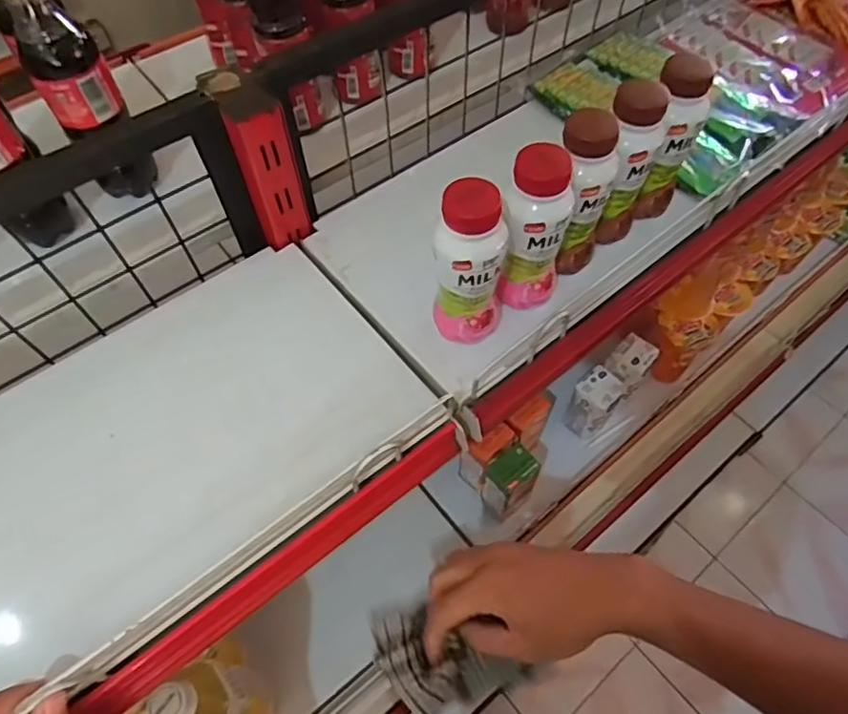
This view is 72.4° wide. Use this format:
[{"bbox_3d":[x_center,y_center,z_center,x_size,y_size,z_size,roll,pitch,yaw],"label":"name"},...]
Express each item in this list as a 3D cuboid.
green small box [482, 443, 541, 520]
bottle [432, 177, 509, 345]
[{"bbox_3d":[0.096,0.144,0.658,0.050,0.104,0.046,-36,64,-19],"label":"green small box"},{"bbox_3d":[0.034,-0.066,0.429,0.050,0.133,0.046,10,59,7],"label":"bottle"}]

